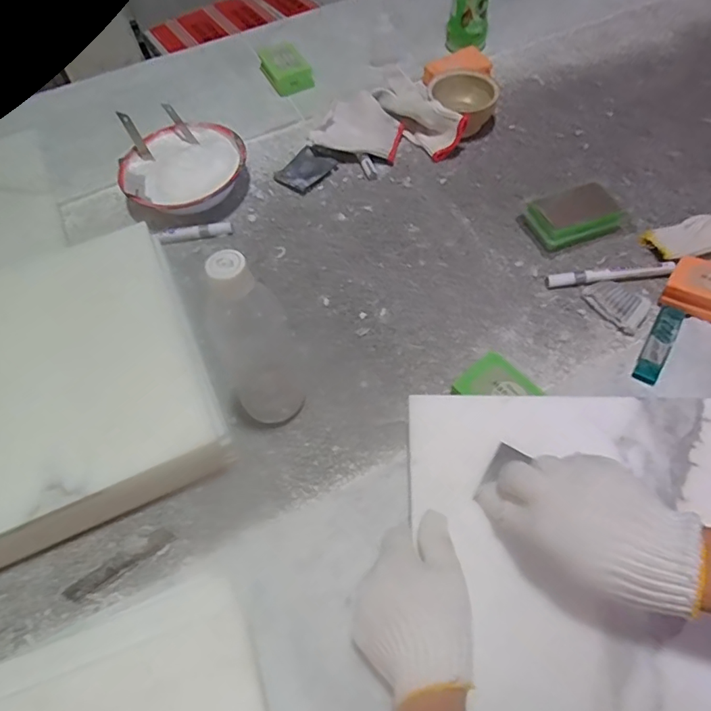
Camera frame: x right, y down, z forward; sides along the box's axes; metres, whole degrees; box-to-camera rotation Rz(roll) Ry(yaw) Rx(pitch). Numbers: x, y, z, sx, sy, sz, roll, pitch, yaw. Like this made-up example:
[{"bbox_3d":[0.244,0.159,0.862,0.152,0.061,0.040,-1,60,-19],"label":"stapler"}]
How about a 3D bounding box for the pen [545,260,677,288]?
[{"bbox_3d":[0.293,-0.093,0.588,0.143,0.019,0.019,-5,60,1],"label":"pen"}]

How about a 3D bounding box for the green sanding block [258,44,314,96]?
[{"bbox_3d":[-0.111,-0.460,0.823,0.061,0.030,0.099,-27,62,-11],"label":"green sanding block"}]

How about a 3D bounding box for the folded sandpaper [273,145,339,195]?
[{"bbox_3d":[-0.071,-0.260,0.717,0.061,0.009,0.077,36,69,22],"label":"folded sandpaper"}]

